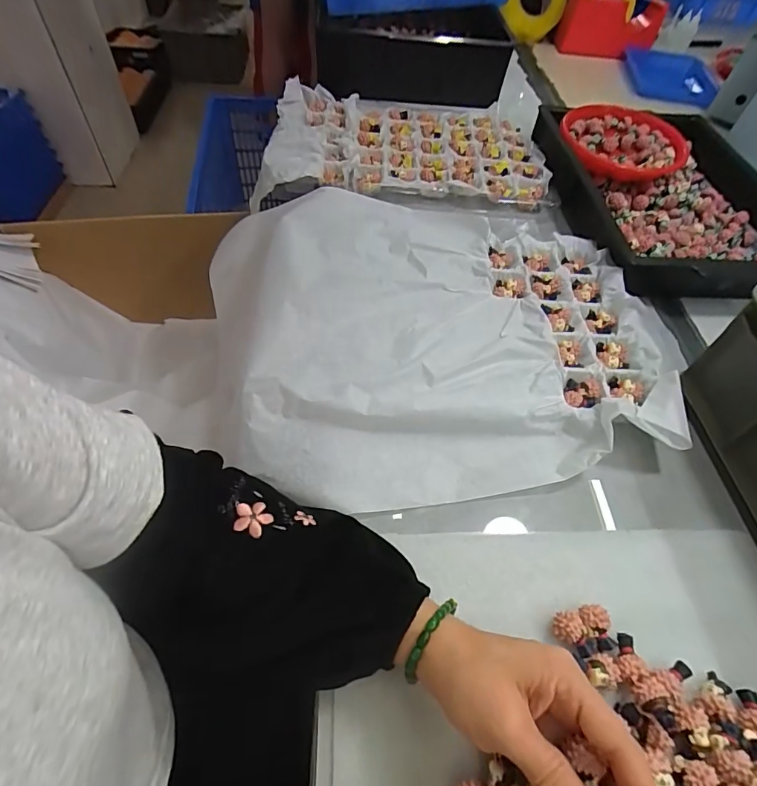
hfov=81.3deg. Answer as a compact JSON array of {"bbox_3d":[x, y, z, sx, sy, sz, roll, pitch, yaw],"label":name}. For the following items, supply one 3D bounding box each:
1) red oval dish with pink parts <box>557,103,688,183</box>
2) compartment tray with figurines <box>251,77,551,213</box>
[{"bbox_3d":[0.365,-0.381,0.674,0.175,0.039,0.171,17,57,7],"label":"red oval dish with pink parts"},{"bbox_3d":[0.030,-0.393,0.683,0.417,0.035,0.309,-4,57,-7],"label":"compartment tray with figurines"}]

